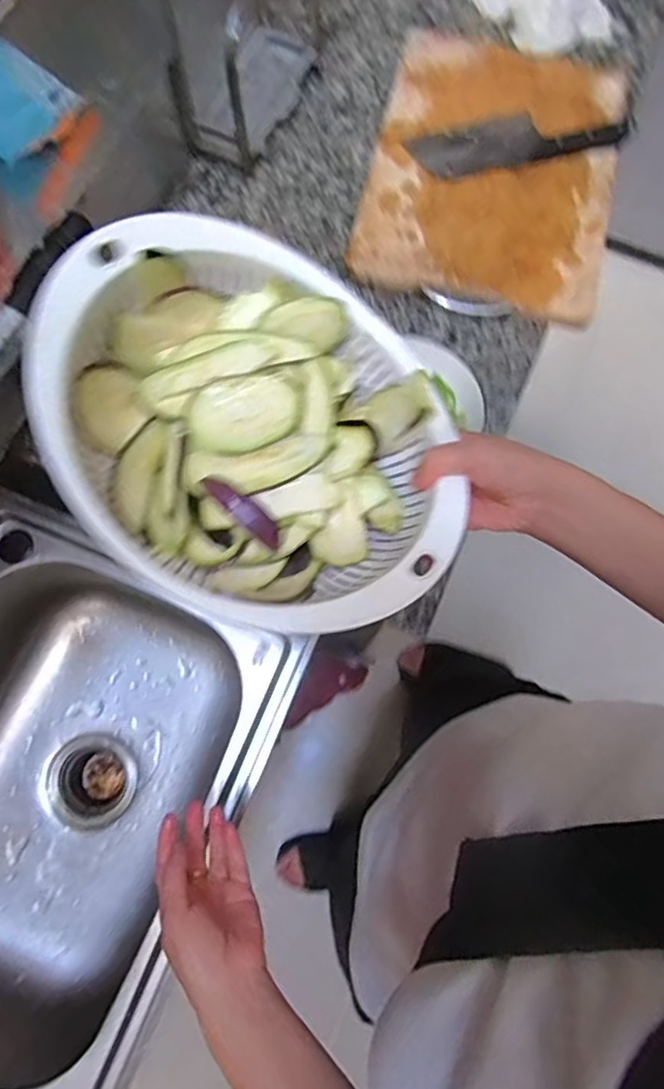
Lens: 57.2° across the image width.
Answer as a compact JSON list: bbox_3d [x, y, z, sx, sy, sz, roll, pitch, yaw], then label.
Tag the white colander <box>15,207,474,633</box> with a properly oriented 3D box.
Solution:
[{"bbox_3d":[-0.046,-0.070,0.392,0.273,0.095,0.225,33,77,-3],"label":"white colander"}]

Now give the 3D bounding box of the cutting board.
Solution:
[{"bbox_3d":[0.203,-0.473,0.749,0.290,0.017,0.395,15,74,2],"label":"cutting board"}]

